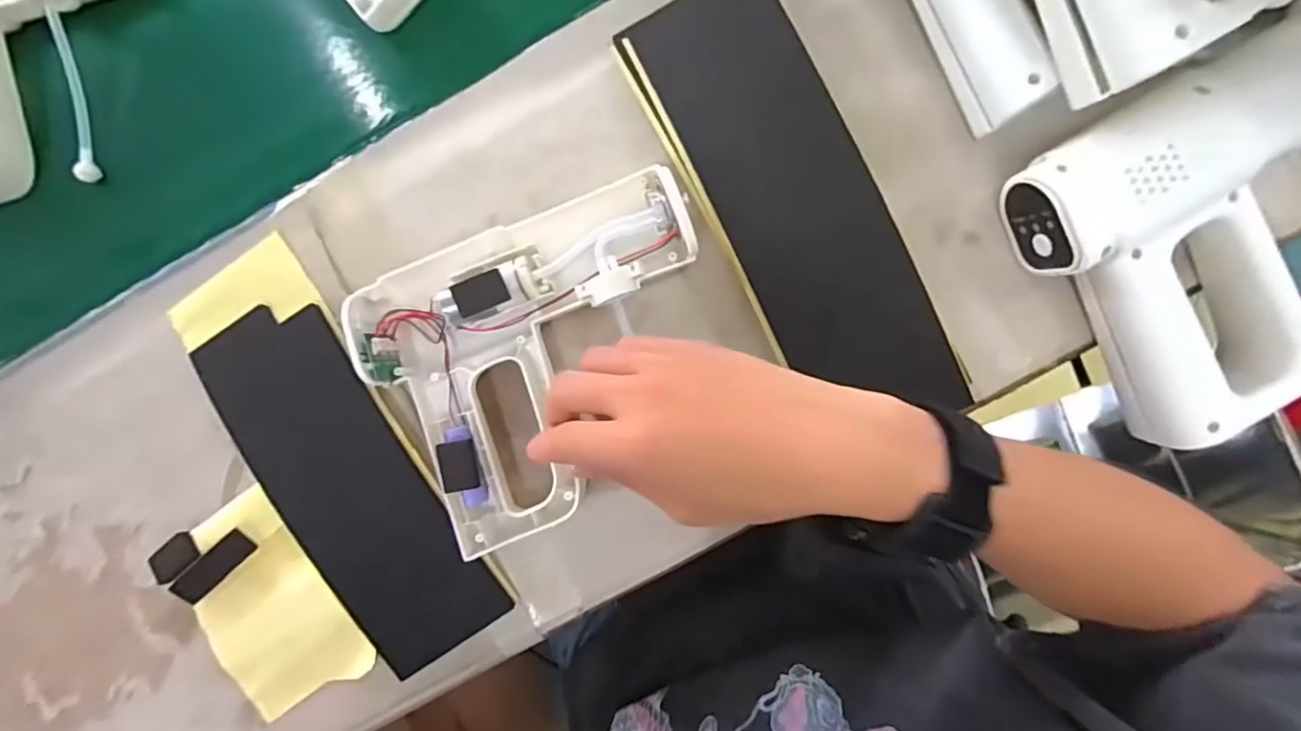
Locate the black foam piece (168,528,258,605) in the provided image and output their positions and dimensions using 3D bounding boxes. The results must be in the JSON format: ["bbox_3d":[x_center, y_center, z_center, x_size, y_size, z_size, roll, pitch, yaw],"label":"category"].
[{"bbox_3d":[-0.291,0.134,0.389,0.060,0.004,0.020,-42,119,1],"label":"black foam piece"}]

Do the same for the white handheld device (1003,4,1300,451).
[{"bbox_3d":[0.324,-0.074,0.317,0.179,0.056,0.178,-31,87,3],"label":"white handheld device"}]

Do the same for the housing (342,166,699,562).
[{"bbox_3d":[-0.059,0.001,0.359,0.213,0.047,0.184,-21,87,3],"label":"housing"}]

